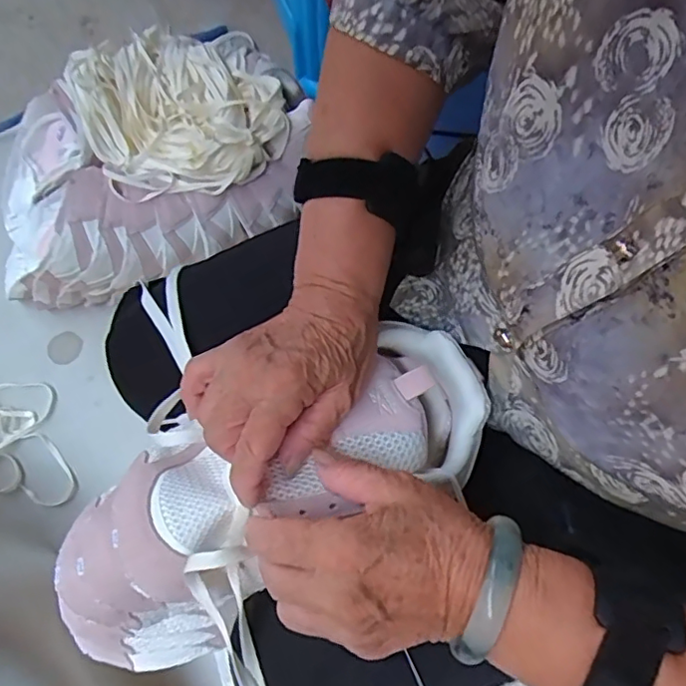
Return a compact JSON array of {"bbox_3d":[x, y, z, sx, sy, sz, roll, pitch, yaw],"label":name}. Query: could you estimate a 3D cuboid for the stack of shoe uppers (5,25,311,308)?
[{"bbox_3d":[-0.272,-0.240,0.768,0.465,0.207,0.349,-22,77,-6],"label":"stack of shoe uppers"}]

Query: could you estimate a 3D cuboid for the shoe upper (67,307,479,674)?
[{"bbox_3d":[-0.046,0.089,0.342,0.285,0.074,0.111,-31,78,-4],"label":"shoe upper"}]

